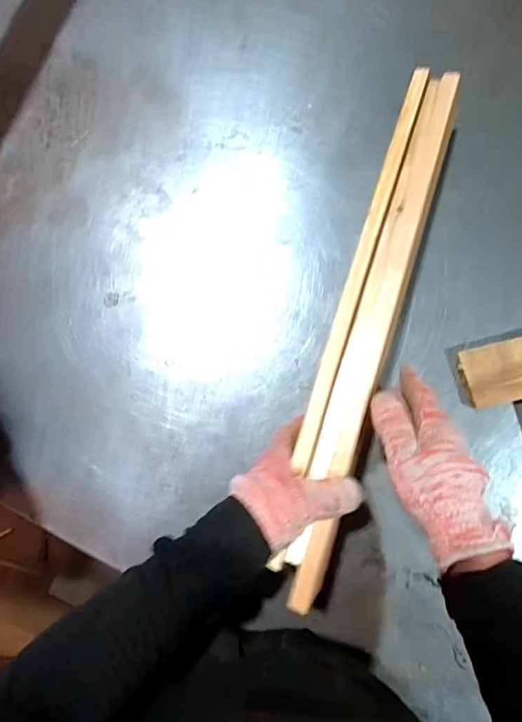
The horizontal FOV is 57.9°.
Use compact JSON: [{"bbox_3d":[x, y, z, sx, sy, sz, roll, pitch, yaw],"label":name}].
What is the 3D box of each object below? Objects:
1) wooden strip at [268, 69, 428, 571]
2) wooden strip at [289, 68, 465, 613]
[{"bbox_3d":[0.082,-0.054,0.422,0.016,0.007,0.465,17,82,5],"label":"wooden strip"},{"bbox_3d":[0.104,-0.026,0.408,0.021,0.017,0.475,17,83,5],"label":"wooden strip"}]

